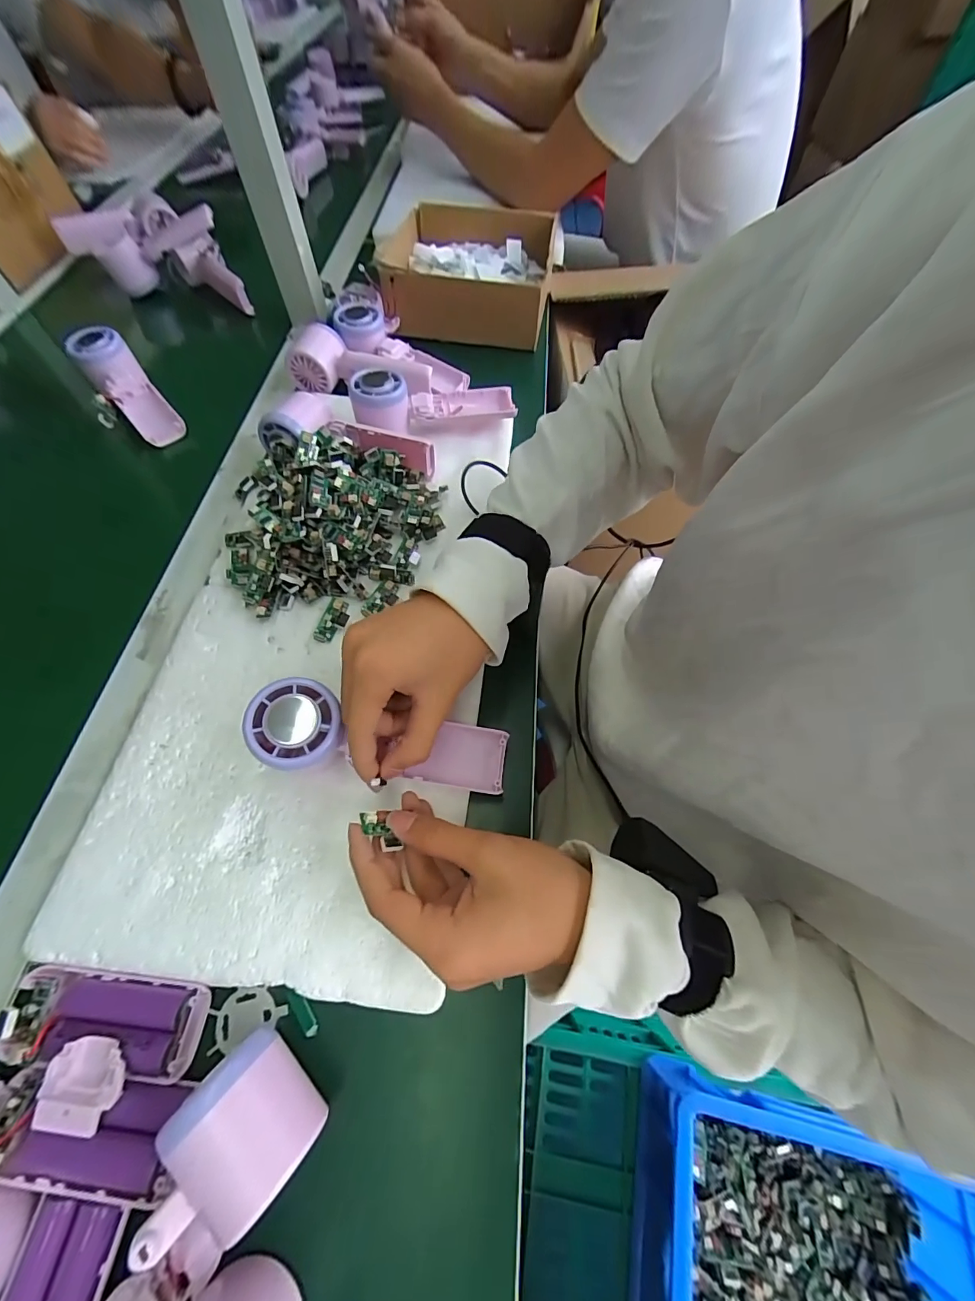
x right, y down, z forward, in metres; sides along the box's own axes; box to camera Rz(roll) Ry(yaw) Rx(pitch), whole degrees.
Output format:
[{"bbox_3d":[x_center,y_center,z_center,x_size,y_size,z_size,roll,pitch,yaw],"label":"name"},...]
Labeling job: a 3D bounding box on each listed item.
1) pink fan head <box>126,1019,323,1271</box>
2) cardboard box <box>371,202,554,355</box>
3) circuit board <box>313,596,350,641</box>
[{"bbox_3d":[-0.118,0.230,0.212,0.057,0.048,0.069,38,67,18],"label":"pink fan head"},{"bbox_3d":[-0.022,-0.526,0.623,0.216,0.070,0.254,3,62,2],"label":"cardboard box"},{"bbox_3d":[-0.124,-0.025,0.369,0.024,0.008,0.039,10,63,5],"label":"circuit board"}]

